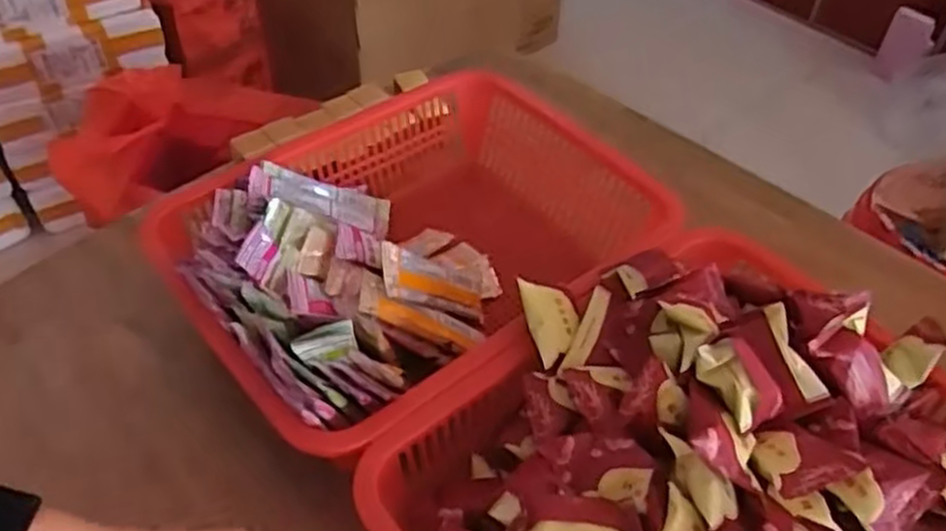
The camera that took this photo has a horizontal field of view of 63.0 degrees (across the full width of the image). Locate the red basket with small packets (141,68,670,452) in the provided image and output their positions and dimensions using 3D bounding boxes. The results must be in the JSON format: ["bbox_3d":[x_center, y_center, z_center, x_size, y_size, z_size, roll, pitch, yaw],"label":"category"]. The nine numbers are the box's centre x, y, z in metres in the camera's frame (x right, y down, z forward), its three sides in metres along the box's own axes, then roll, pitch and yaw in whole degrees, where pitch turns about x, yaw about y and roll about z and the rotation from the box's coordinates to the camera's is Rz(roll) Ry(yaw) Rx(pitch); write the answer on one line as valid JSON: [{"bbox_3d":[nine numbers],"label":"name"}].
[{"bbox_3d":[-0.046,-0.027,0.689,0.406,0.141,0.308,-33,56,-28],"label":"red basket with small packets"}]

